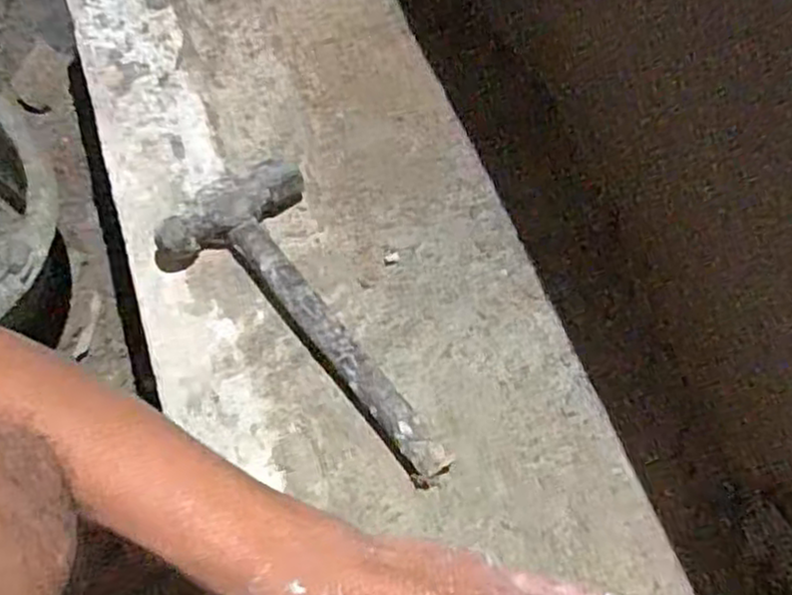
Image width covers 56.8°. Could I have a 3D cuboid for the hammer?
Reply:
[{"bbox_3d":[-0.042,0.014,0.430,0.089,0.031,0.213,-37,73,-15],"label":"hammer"}]

